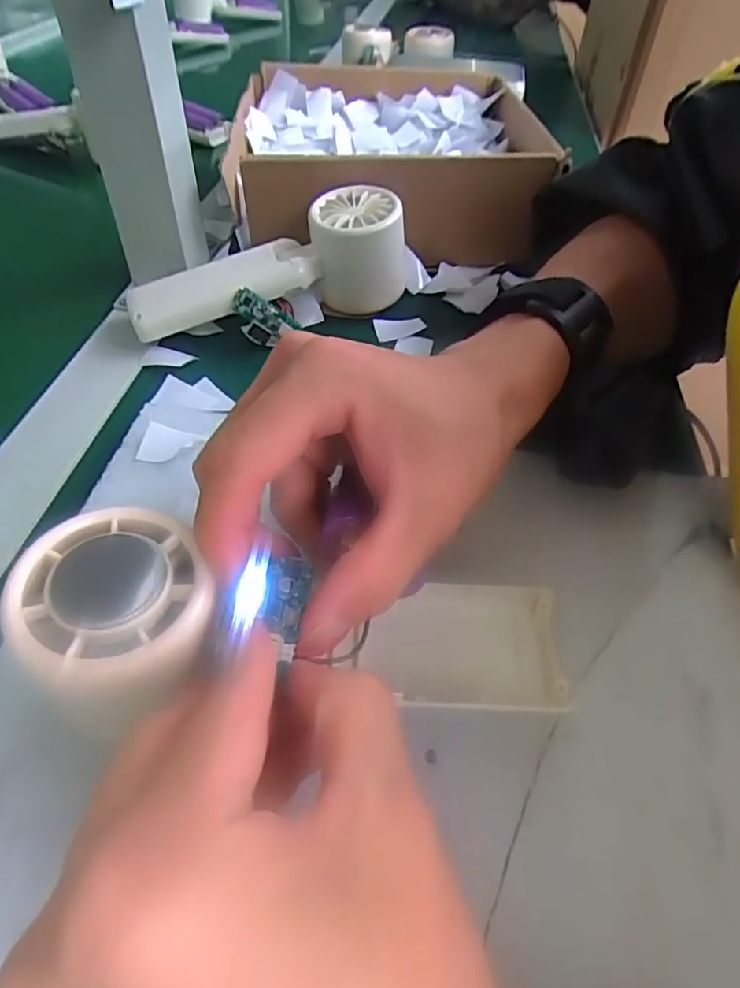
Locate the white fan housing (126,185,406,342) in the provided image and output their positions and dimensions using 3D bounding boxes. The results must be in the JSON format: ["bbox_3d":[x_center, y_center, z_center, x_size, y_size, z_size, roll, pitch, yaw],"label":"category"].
[{"bbox_3d":[-0.057,-0.131,0.342,0.161,0.060,0.042,-16,52,-15],"label":"white fan housing"}]

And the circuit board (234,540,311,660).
[{"bbox_3d":[-0.029,0.031,0.172,0.020,0.005,0.035,3,47,2],"label":"circuit board"}]

